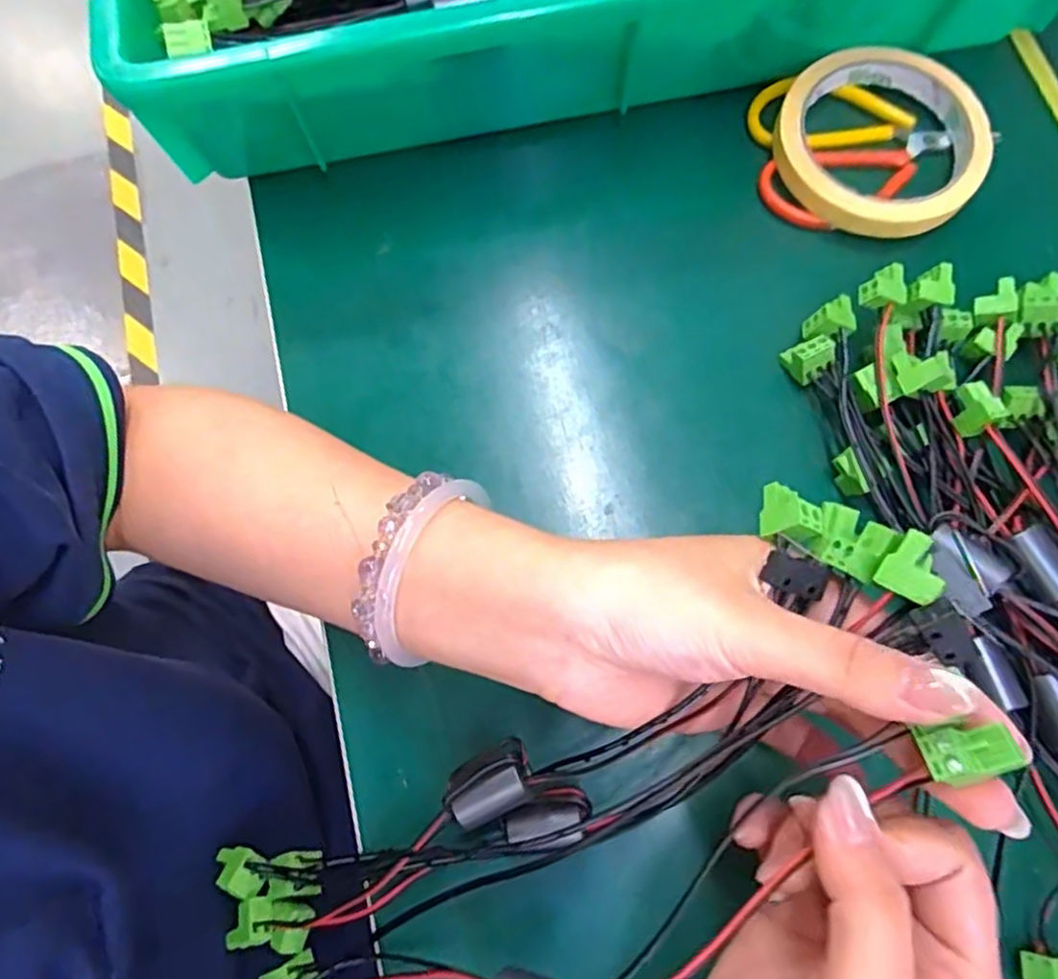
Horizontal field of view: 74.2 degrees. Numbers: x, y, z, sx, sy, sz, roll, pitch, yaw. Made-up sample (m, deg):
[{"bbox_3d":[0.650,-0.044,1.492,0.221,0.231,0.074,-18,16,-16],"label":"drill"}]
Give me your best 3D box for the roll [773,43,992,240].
[{"bbox_3d":[0.166,-0.168,0.327,0.091,0.024,0.102,32,78,10],"label":"roll"}]

